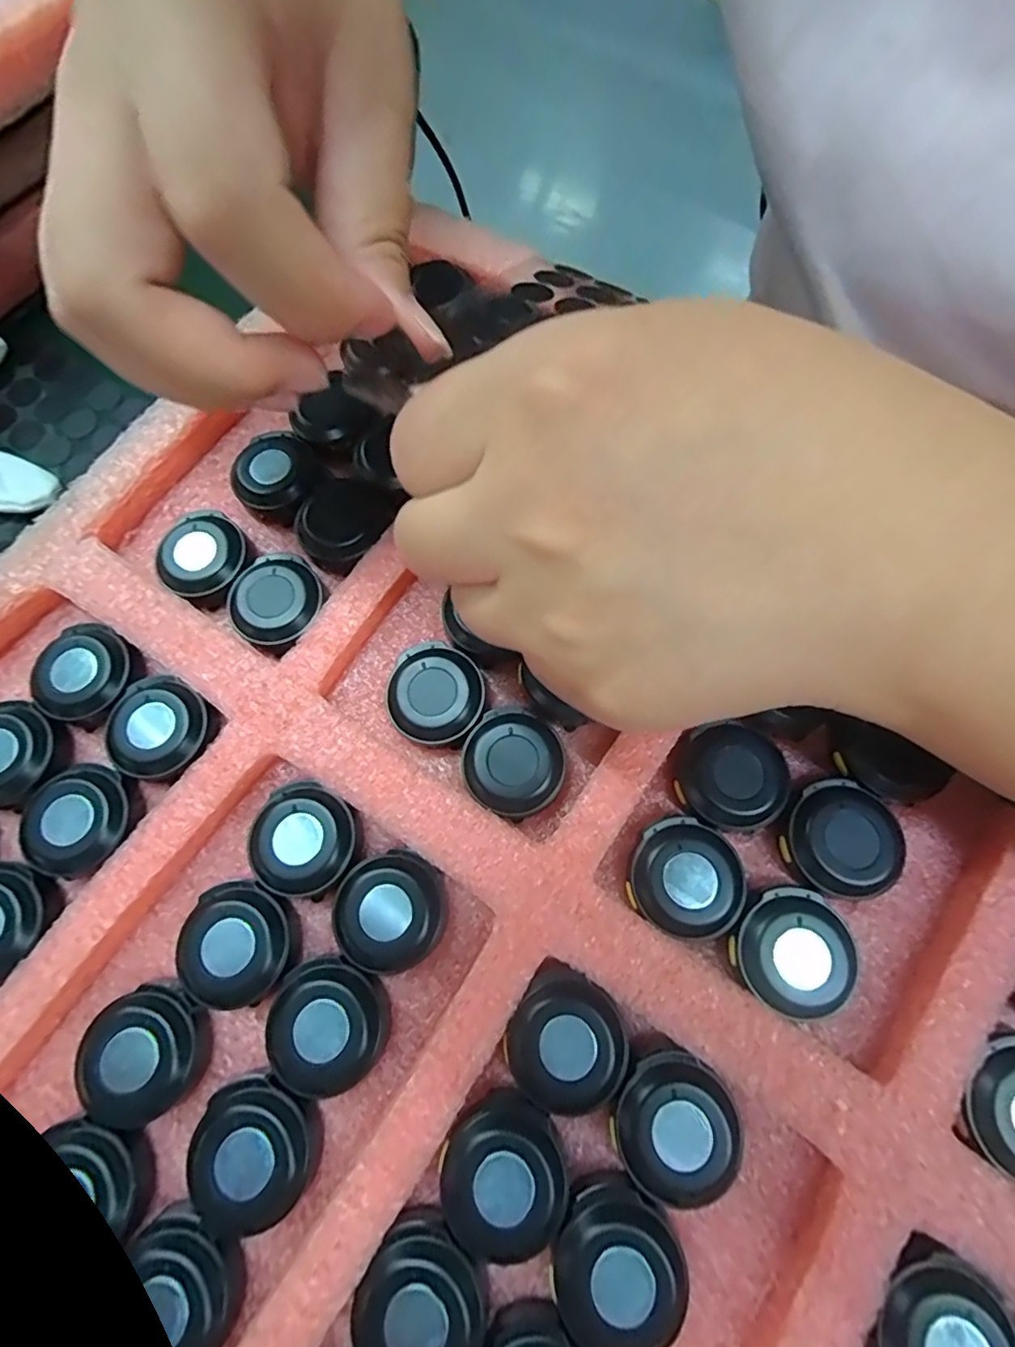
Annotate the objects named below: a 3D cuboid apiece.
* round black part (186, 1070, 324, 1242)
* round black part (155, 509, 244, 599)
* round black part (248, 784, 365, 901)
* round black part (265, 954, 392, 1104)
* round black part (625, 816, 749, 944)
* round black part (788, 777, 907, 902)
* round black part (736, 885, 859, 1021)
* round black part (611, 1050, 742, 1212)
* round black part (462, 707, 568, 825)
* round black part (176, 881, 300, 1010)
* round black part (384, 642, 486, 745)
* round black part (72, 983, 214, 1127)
[{"bbox_3d":[-0.060,0.114,0.143,0.028,0.011,0.030,-1,72,2],"label":"round black part"},{"bbox_3d":[-0.099,-0.038,0.195,0.027,0.012,0.028,-1,71,2],"label":"round black part"},{"bbox_3d":[-0.056,0.047,0.167,0.029,0.011,0.029,-1,72,2],"label":"round black part"},{"bbox_3d":[-0.045,0.089,0.151,0.027,0.011,0.030,-15,72,-2],"label":"round black part"},{"bbox_3d":[0.047,0.055,0.159,0.029,0.010,0.029,-1,72,2],"label":"round black part"},{"bbox_3d":[0.090,0.045,0.160,0.027,0.011,0.029,-1,72,2],"label":"round black part"},{"bbox_3d":[0.073,0.071,0.152,0.028,0.010,0.027,-1,72,2],"label":"round black part"},{"bbox_3d":[0.039,0.107,0.141,0.028,0.010,0.029,-1,72,2],"label":"round black part"},{"bbox_3d":[0.002,0.026,0.171,0.028,0.011,0.029,-1,72,2],"label":"round black part"},{"bbox_3d":[-0.071,0.071,0.158,0.029,0.011,0.028,-1,72,2],"label":"round black part"},{"bbox_3d":[-0.022,0.007,0.179,0.028,0.011,0.029,-1,72,2],"label":"round black part"},{"bbox_3d":[-0.091,0.095,0.150,0.027,0.012,0.029,-1,71,2],"label":"round black part"}]

